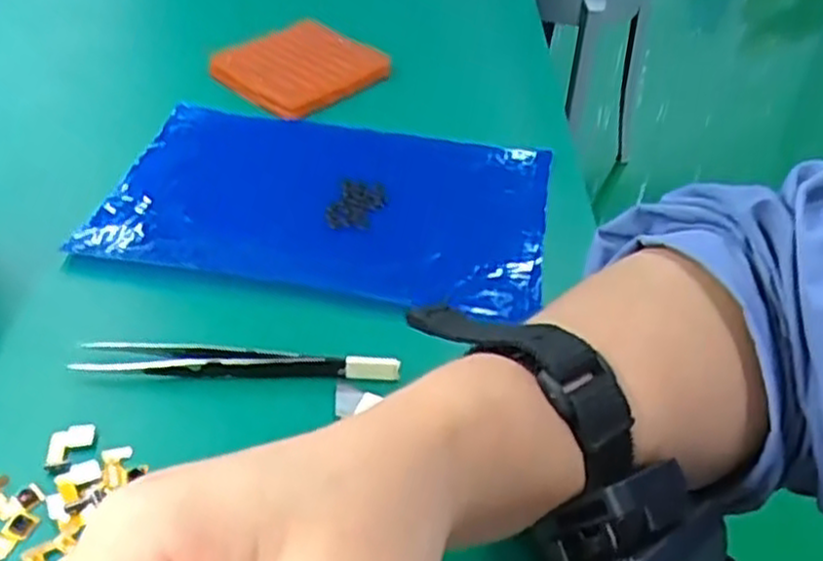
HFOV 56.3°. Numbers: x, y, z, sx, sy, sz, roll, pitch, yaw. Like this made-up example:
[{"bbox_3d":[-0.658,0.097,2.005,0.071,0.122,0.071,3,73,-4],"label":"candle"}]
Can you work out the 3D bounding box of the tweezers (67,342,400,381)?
[{"bbox_3d":[-0.069,0.033,0.309,0.126,0.008,0.014,3,42,-1],"label":"tweezers"}]

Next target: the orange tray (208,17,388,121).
[{"bbox_3d":[-0.071,-0.142,0.495,0.091,0.012,0.081,-31,53,-32],"label":"orange tray"}]

